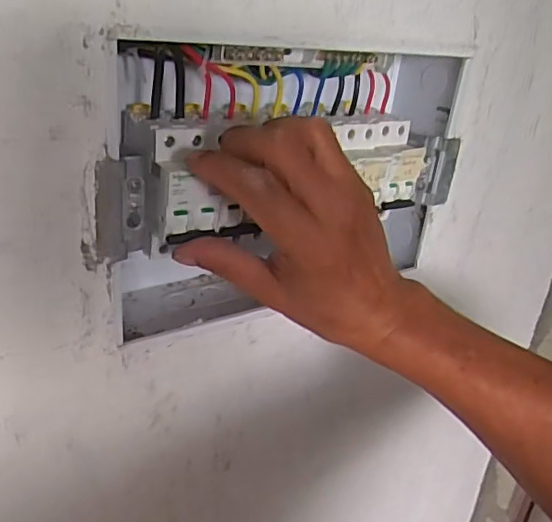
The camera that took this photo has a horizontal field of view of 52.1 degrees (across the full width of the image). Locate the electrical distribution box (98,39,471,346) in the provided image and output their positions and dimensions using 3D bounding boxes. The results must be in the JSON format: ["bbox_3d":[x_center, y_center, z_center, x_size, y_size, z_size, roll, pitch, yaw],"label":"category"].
[{"bbox_3d":[0.003,-0.063,0.417,0.292,0.189,0.089,-10,30,-33],"label":"electrical distribution box"}]

